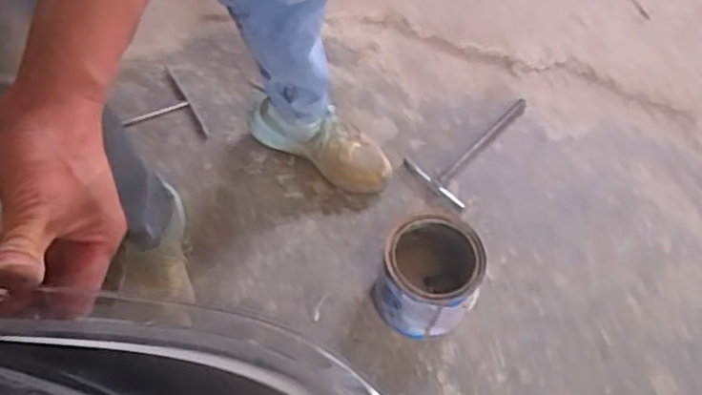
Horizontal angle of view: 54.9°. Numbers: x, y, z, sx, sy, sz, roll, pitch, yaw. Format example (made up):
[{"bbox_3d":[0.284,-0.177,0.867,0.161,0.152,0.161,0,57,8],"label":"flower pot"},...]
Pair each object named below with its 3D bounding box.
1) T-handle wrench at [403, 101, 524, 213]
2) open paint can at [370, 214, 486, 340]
[{"bbox_3d":[0.272,-0.099,1.353,0.324,0.032,0.150,-33,65,-23],"label":"T-handle wrench"},{"bbox_3d":[0.127,0.123,1.104,0.158,0.152,0.184,21,58,9],"label":"open paint can"}]

